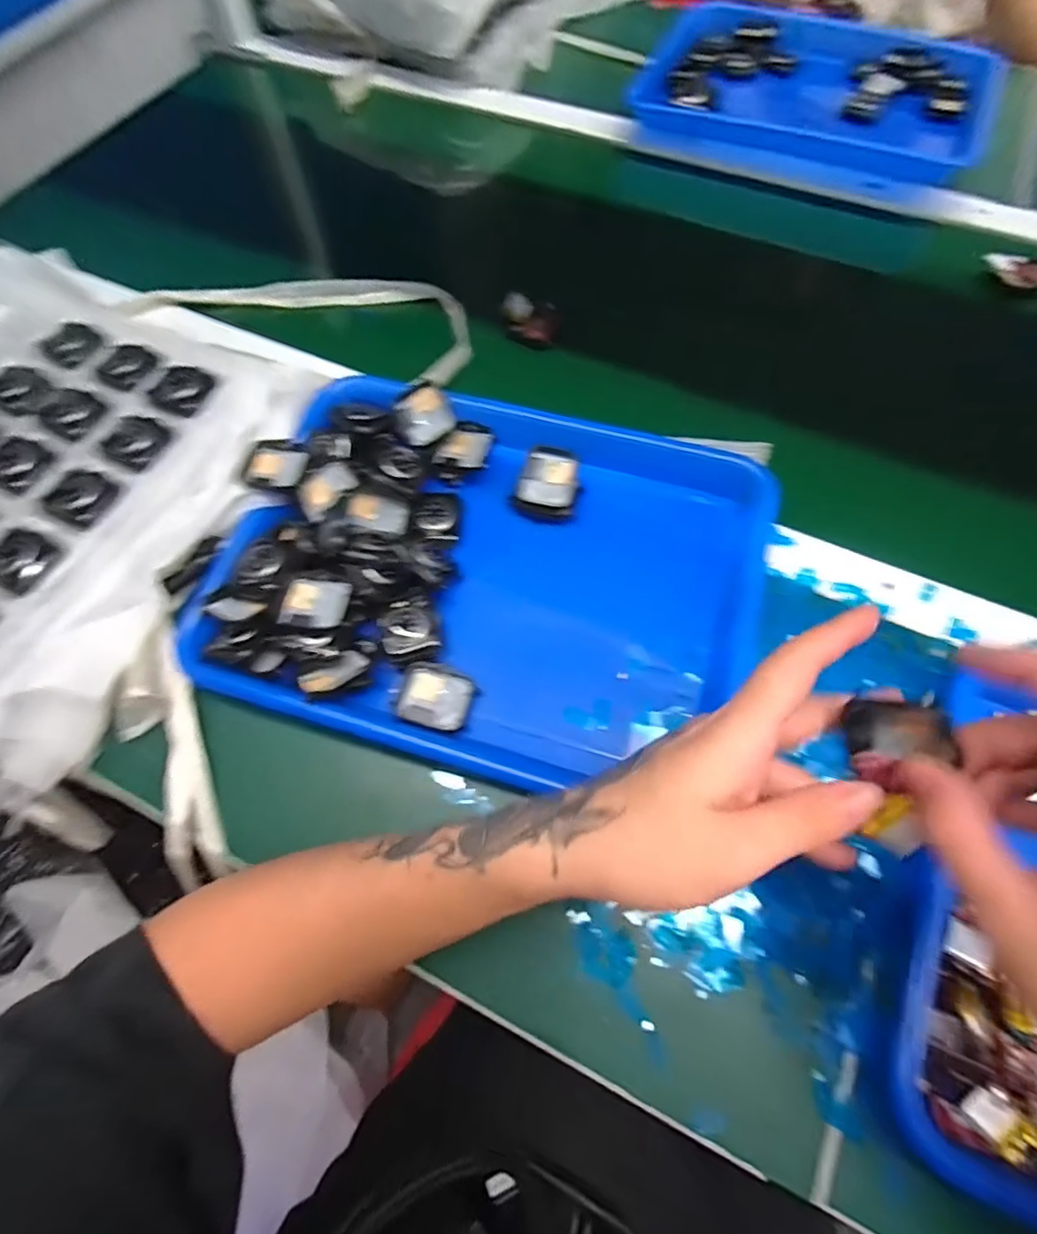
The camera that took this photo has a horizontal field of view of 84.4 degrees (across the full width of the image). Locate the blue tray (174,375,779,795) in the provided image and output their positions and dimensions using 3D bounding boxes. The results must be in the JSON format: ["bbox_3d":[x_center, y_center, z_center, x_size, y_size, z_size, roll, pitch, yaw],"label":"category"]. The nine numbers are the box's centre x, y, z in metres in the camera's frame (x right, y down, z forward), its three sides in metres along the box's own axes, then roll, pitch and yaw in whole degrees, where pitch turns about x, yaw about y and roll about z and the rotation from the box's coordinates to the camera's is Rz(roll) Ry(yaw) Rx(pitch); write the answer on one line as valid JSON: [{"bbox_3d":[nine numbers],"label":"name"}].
[{"bbox_3d":[-0.021,-0.031,0.369,0.335,0.041,0.248,14,66,8],"label":"blue tray"}]

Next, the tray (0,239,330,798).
[{"bbox_3d":[-0.361,-0.106,0.391,0.355,0.042,0.320,23,68,12],"label":"tray"}]

